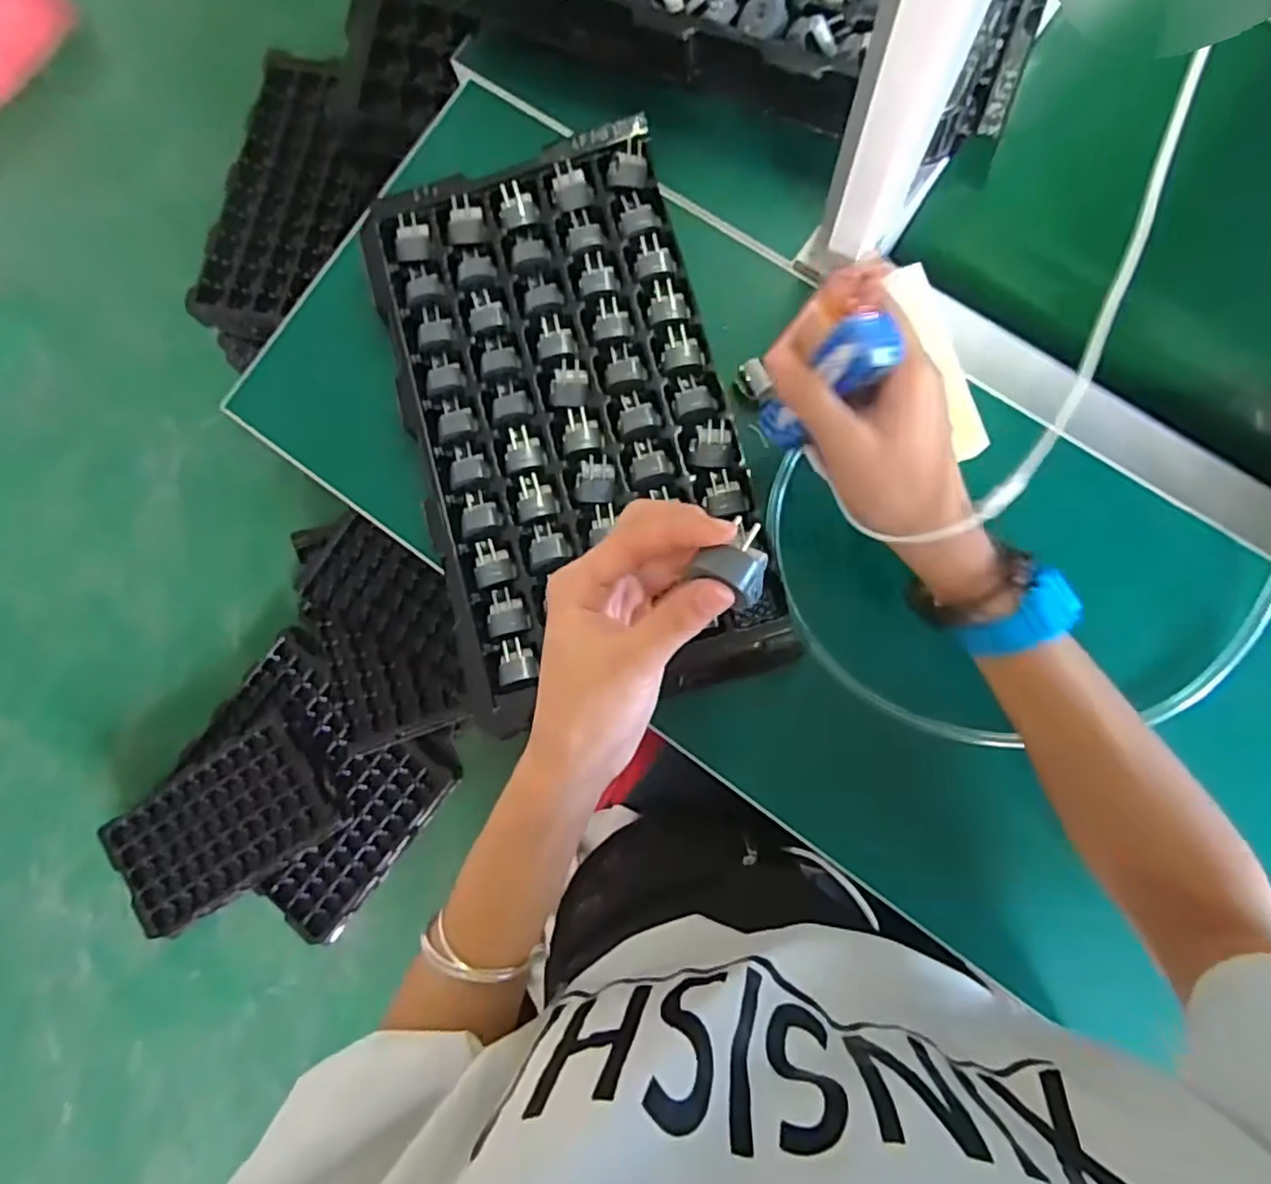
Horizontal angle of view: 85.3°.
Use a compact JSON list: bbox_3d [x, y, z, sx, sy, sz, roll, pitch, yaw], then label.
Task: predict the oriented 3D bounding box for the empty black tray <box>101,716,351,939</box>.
[{"bbox_3d":[-0.686,0.390,1.142,0.349,0.024,0.217,-35,81,2],"label":"empty black tray"}]

